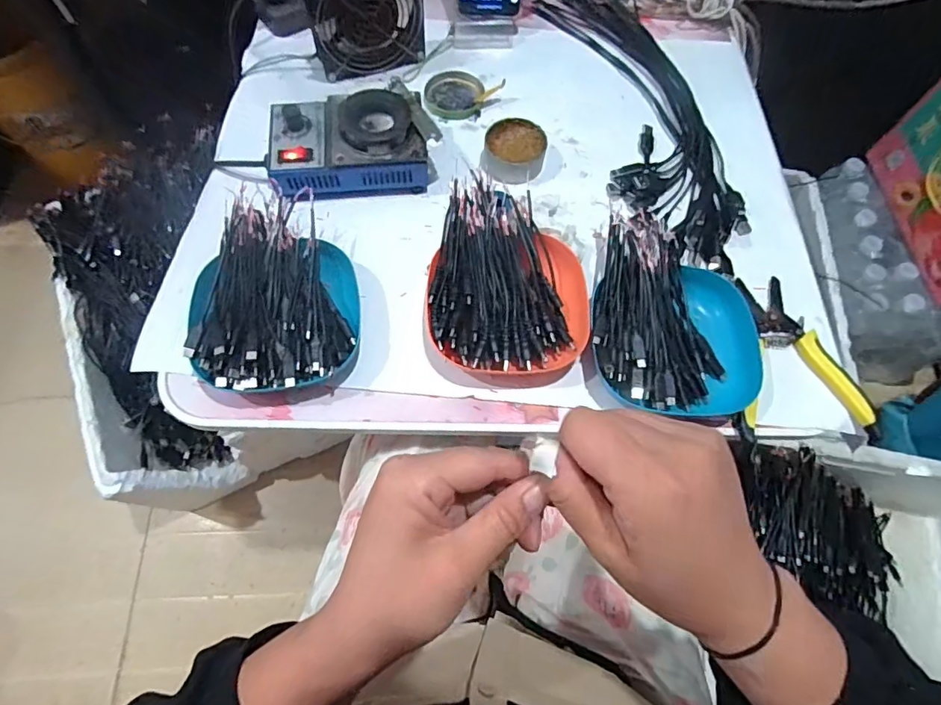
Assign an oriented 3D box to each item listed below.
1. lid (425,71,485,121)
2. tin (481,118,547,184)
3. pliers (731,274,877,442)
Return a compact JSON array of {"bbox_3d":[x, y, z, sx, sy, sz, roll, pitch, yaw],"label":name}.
[{"bbox_3d":[-0.019,-0.296,0.579,0.063,0.009,0.074,27,69,9],"label":"lid"},{"bbox_3d":[0.045,-0.206,0.529,0.063,0.026,0.072,14,67,4],"label":"tin"},{"bbox_3d":[0.282,0.002,0.451,0.113,0.022,0.157,2,67,-1],"label":"pliers"}]

